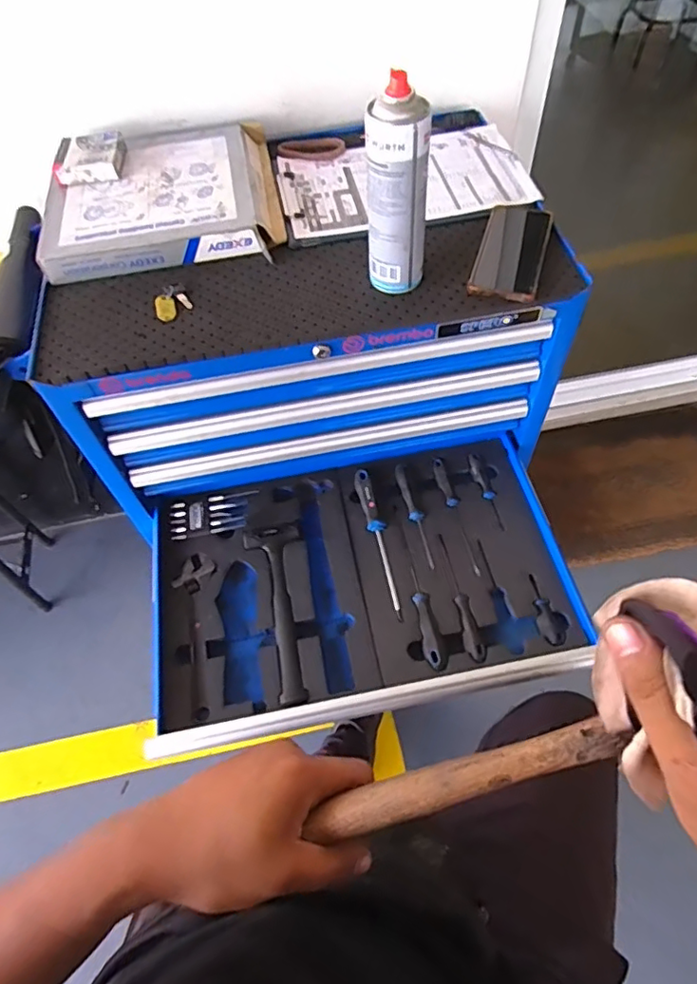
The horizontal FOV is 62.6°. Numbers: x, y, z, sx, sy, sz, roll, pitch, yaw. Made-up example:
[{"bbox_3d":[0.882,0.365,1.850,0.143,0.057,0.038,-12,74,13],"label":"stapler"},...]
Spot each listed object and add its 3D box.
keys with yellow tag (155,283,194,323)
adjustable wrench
[{"bbox_3d":[-0.220,-0.236,0.713,0.044,0.008,0.059,-24,58,-12],"label":"keys with yellow tag"},{"bbox_3d":[-0.224,0.200,0.820,0.060,0.014,0.239,-5,57,1],"label":"adjustable wrench"}]

